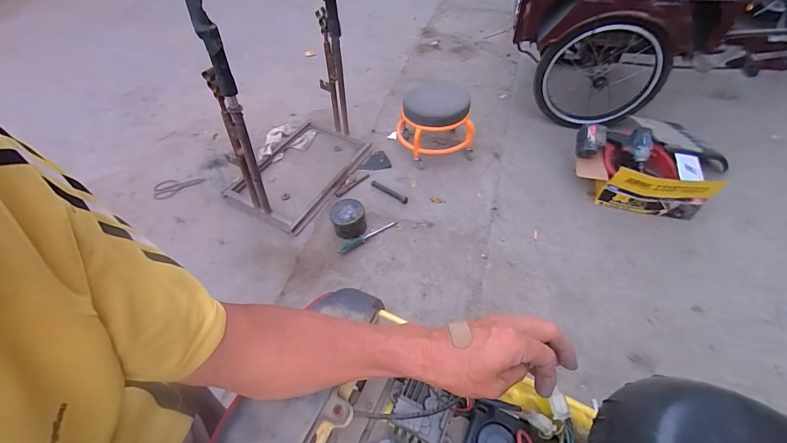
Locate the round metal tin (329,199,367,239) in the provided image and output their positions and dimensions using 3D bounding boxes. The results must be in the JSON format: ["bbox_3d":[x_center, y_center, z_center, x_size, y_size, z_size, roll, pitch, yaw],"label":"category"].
[{"bbox_3d":[-0.161,-0.013,1.227,0.120,0.065,0.135,-15,53,-9],"label":"round metal tin"}]

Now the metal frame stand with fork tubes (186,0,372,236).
[{"bbox_3d":[-0.386,-0.430,1.139,0.334,0.745,0.562,23,56,19],"label":"metal frame stand with fork tubes"}]

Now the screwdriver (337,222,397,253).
[{"bbox_3d":[-0.093,0.052,1.235,0.234,0.027,0.030,-27,56,-18],"label":"screwdriver"}]

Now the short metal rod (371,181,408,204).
[{"bbox_3d":[-0.016,-0.119,1.360,0.174,0.017,0.031,29,60,24],"label":"short metal rod"}]

